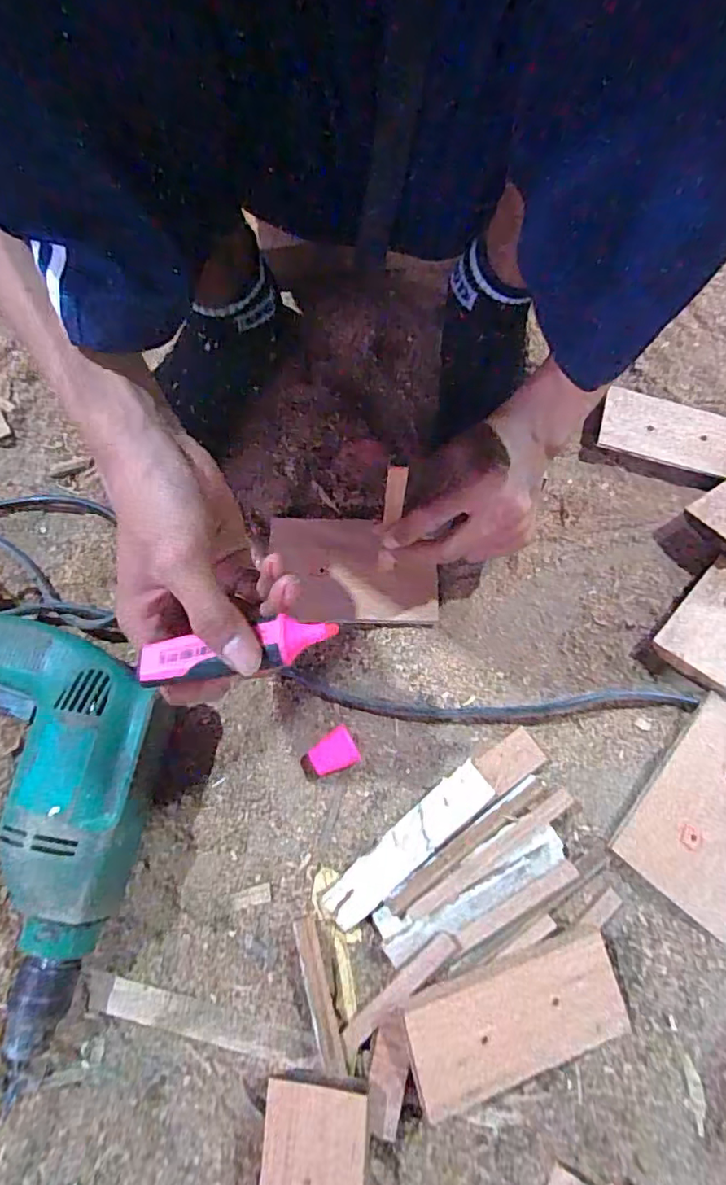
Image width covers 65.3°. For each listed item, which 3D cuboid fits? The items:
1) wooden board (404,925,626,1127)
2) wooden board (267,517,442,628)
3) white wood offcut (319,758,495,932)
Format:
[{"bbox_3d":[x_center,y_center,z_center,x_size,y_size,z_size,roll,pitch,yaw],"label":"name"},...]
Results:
[{"bbox_3d":[0.085,0.235,0.315,0.122,0.008,0.054,-12,63,-13],"label":"wooden board"},{"bbox_3d":[-0.009,-0.019,0.428,0.126,0.010,0.083,1,70,6],"label":"wooden board"},{"bbox_3d":[0.029,0.160,0.363,0.126,0.011,0.027,-38,75,-13],"label":"white wood offcut"}]

